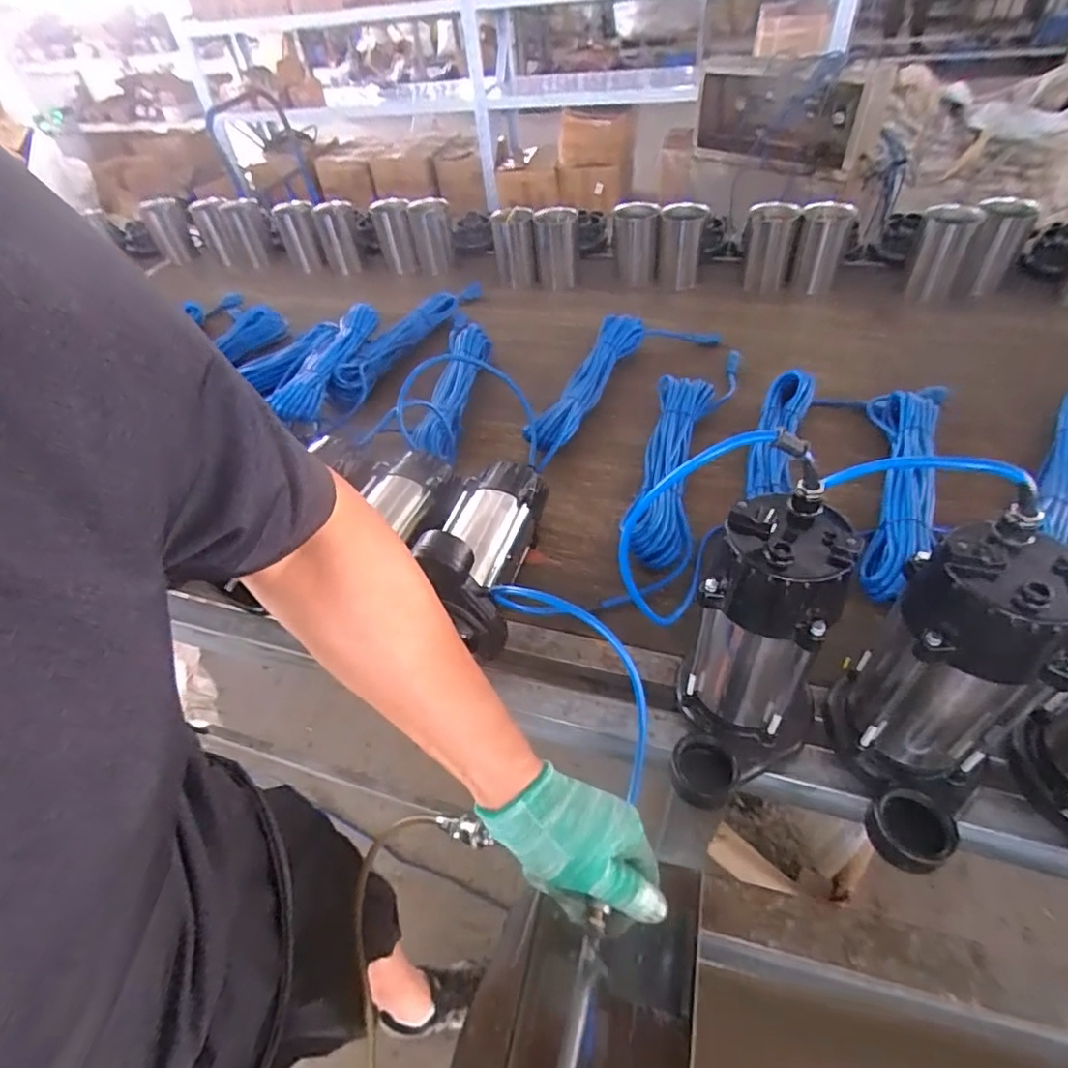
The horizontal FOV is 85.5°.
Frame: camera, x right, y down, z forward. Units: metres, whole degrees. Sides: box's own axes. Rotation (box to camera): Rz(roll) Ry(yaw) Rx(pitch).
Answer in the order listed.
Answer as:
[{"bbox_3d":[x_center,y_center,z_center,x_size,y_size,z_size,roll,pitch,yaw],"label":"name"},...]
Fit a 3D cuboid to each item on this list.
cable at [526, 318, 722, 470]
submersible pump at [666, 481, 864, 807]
[{"bbox_3d":[0.077,-0.229,0.907,0.067,0.066,0.361,18,52,23],"label":"cable"},{"bbox_3d":[0.167,0.104,0.454,0.106,0.241,0.151,32,58,31],"label":"submersible pump"}]

